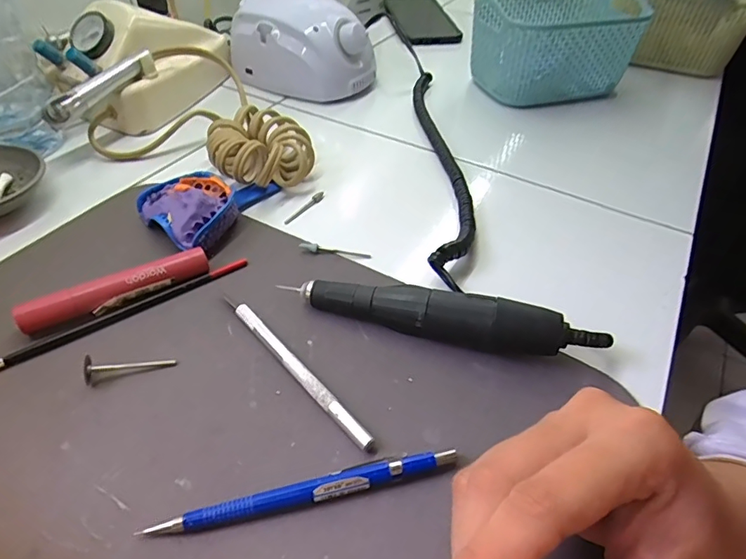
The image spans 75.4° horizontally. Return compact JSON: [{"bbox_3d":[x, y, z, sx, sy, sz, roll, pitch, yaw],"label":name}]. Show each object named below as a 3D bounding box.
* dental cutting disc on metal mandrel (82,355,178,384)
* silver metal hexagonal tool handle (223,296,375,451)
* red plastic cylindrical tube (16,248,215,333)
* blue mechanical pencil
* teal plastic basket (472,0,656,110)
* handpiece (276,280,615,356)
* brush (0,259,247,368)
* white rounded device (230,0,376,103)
[{"bbox_3d":[-0.130,0.044,0.259,0.044,0.013,0.011,-13,46,-14],"label":"dental cutting disc on metal mandrel"},{"bbox_3d":[-0.044,0.046,0.263,0.008,0.008,0.127,-32,54,-30],"label":"silver metal hexagonal tool handle"},{"bbox_3d":[-0.152,0.007,0.291,0.104,0.019,0.014,-23,50,-23],"label":"red plastic cylindrical tube"},{"bbox_3d":[-0.027,0.094,0.214,0.133,0.009,0.009,-9,46,-11],"label":"blue mechanical pencil"},{"bbox_3d":[0.185,-0.253,0.521,0.152,0.084,0.130,-9,46,-11],"label":"teal plastic basket"},{"bbox_3d":[0.039,0.023,0.275,0.173,0.030,0.023,10,45,8],"label":"handpiece"},{"bbox_3d":[-0.155,0.022,0.285,0.170,0.006,0.009,-26,51,-26],"label":"brush"},{"bbox_3d":[-0.073,-0.250,0.514,0.142,0.076,0.083,22,48,20],"label":"white rounded device"}]

